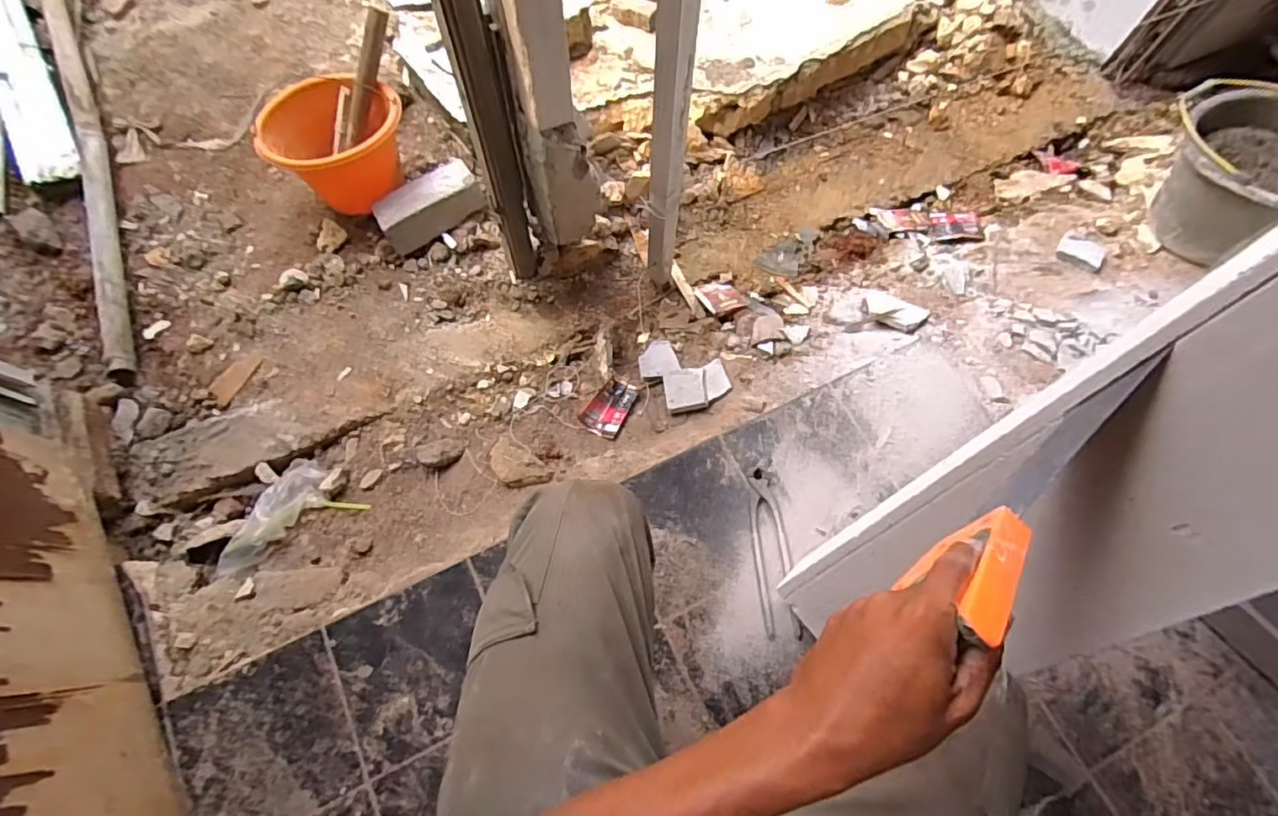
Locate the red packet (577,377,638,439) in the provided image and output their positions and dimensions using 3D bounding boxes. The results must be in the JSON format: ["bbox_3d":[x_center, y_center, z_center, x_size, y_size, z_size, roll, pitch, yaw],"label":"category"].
[{"bbox_3d":[-0.049,-0.001,0.994,0.073,0.022,0.104,29,71,10],"label":"red packet"}]

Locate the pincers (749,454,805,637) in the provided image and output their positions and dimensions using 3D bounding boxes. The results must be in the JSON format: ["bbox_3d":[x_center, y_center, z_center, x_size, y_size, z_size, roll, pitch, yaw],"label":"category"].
[{"bbox_3d":[0.185,0.192,0.808,0.052,0.013,0.245,-4,69,-2],"label":"pincers"}]

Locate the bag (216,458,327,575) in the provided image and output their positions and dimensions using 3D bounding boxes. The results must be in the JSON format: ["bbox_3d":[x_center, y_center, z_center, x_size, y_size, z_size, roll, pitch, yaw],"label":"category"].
[{"bbox_3d":[-0.583,0.175,0.928,0.082,0.023,0.204,29,53,-9],"label":"bag"}]

